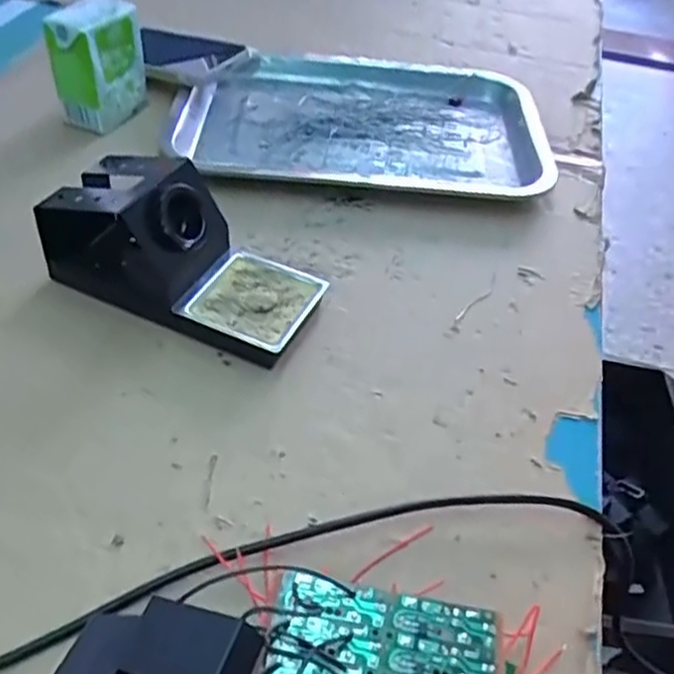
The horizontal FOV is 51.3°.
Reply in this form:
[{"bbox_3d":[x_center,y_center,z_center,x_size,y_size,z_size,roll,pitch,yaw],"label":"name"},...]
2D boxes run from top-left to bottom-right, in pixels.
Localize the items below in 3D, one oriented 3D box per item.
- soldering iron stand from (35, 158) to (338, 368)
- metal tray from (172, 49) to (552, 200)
[{"bbox_3d":[-0.091,-0.053,0.422,0.162,0.073,0.075,21,46,13],"label":"soldering iron stand"},{"bbox_3d":[0.023,-0.184,0.596,0.298,0.027,0.213,6,45,-1],"label":"metal tray"}]

